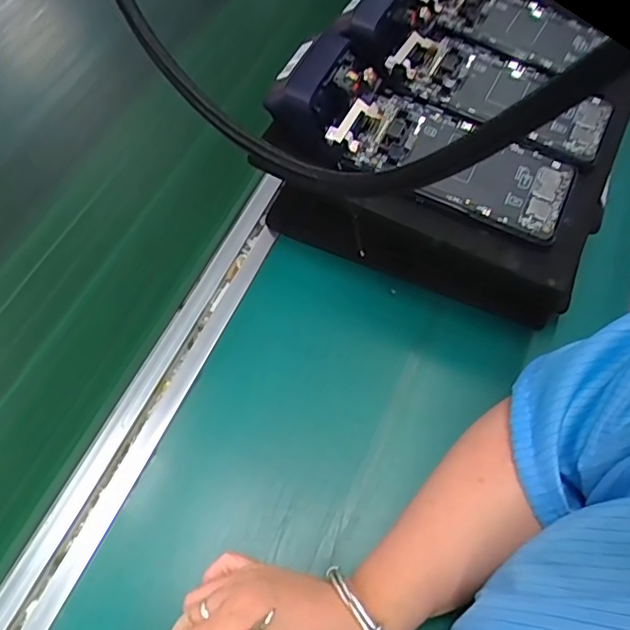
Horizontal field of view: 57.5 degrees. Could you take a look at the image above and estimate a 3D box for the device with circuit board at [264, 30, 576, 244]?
[{"bbox_3d":[0.079,-0.135,0.417,0.223,0.053,0.081,24,63,11],"label":"device with circuit board"}]

